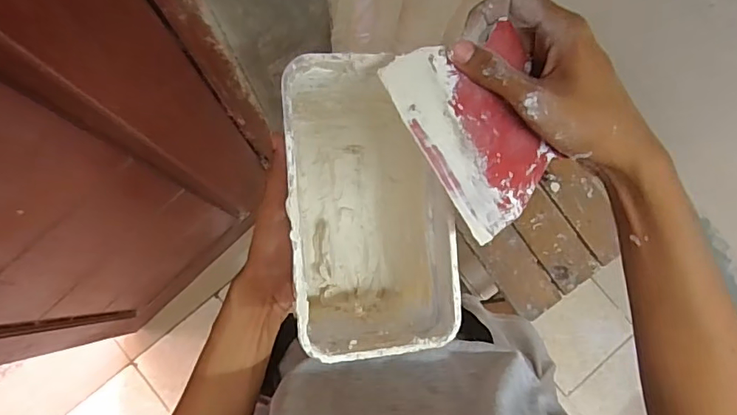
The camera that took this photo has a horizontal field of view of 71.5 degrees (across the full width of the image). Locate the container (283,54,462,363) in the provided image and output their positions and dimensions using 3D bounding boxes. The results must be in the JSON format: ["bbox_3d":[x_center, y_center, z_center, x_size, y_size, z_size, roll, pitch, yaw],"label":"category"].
[{"bbox_3d":[-0.001,0.004,0.395,0.108,0.158,0.199,-5,82,-3],"label":"container"}]

